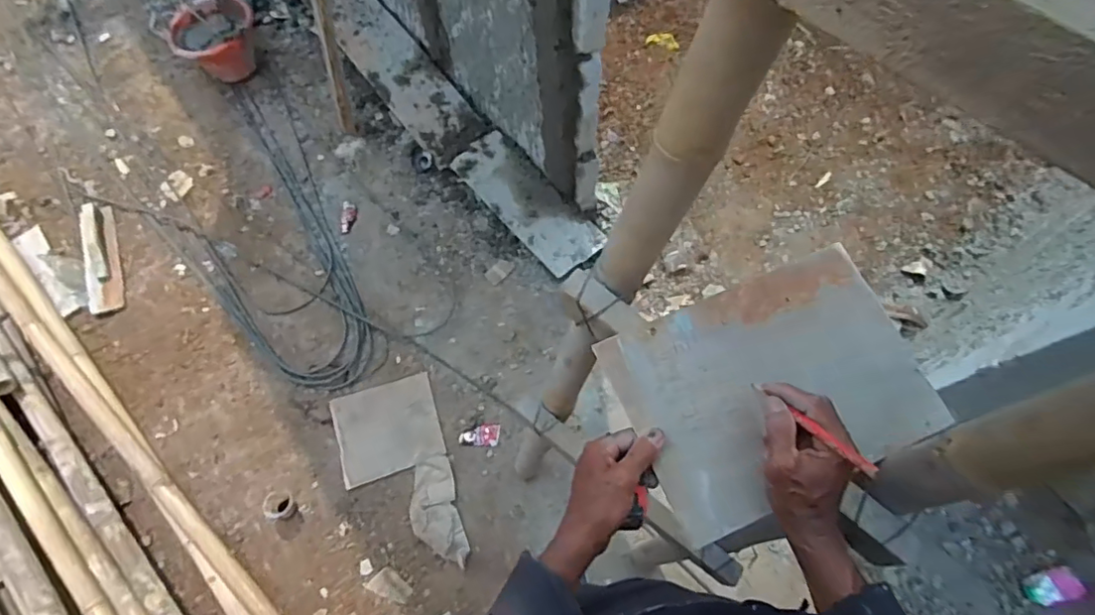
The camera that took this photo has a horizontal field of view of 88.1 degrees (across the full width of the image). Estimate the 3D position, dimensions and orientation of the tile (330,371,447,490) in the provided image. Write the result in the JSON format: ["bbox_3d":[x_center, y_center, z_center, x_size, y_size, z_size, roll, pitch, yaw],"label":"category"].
[{"bbox_3d":[-0.457,0.345,1.630,0.286,0.021,0.253,-17,70,-9],"label":"tile"}]

